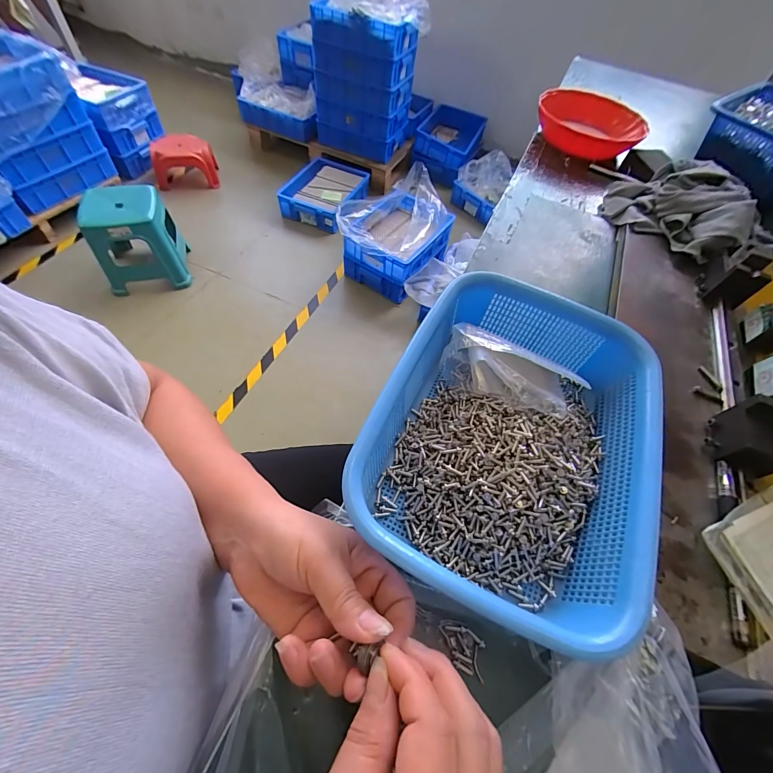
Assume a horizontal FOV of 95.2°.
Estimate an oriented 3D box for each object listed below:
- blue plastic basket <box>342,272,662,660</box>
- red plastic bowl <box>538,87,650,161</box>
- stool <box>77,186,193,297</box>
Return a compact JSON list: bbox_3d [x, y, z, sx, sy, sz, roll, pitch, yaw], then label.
[{"bbox_3d":[0.105,0.034,0.301,0.200,0.067,0.280,24,58,9],"label":"blue plastic basket"},{"bbox_3d":[0.398,-0.511,0.697,0.199,0.064,0.199,19,57,8],"label":"red plastic bowl"},{"bbox_3d":[-0.949,-0.549,1.342,0.288,0.292,0.272,-14,60,-14],"label":"stool"}]

